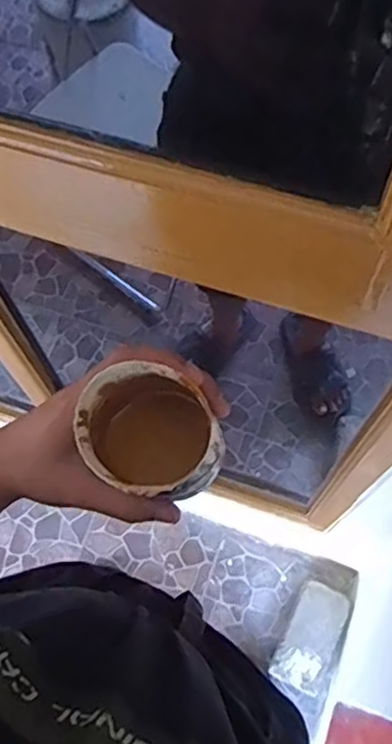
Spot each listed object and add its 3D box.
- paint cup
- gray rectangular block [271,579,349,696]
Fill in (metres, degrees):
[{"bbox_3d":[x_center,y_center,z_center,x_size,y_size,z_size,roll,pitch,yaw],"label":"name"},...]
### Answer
[{"bbox_3d":[-0.023,0.032,0.347,0.062,0.056,0.071,-35,69,-12],"label":"paint cup"},{"bbox_3d":[0.238,0.538,1.357,0.103,0.041,0.208,26,71,12],"label":"gray rectangular block"}]

